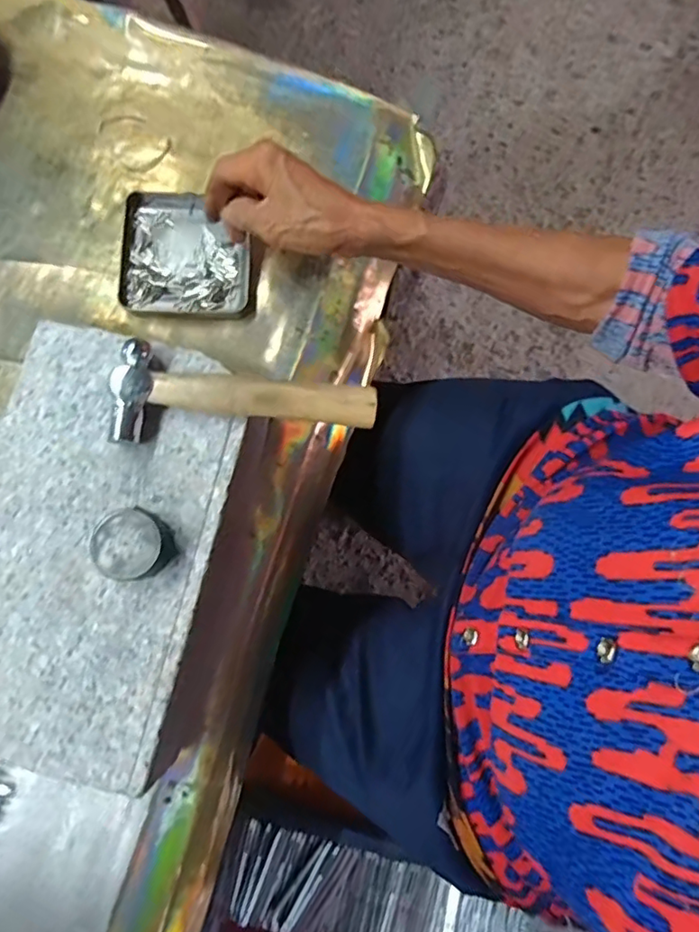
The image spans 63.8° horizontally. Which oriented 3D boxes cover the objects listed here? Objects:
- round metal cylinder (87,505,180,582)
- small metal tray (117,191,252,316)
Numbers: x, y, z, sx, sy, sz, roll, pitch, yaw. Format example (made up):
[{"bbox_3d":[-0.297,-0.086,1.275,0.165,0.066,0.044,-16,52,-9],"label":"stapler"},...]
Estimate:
[{"bbox_3d":[-0.119,0.044,0.310,0.037,0.022,0.037,0,80,-1],"label":"round metal cylinder"},{"bbox_3d":[-0.126,-0.163,0.433,0.098,0.011,0.100,-2,77,0],"label":"small metal tray"}]

